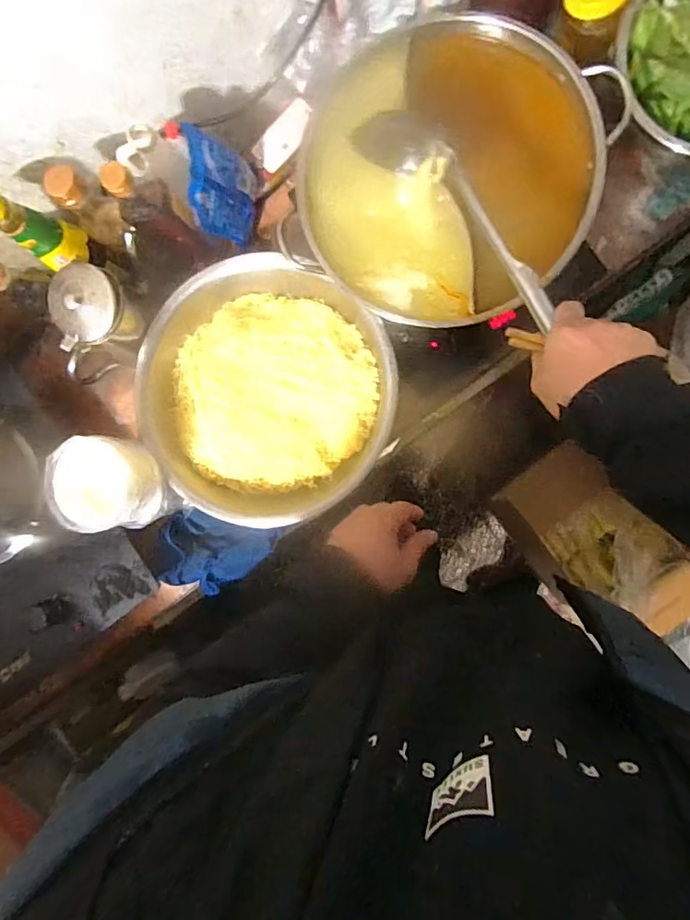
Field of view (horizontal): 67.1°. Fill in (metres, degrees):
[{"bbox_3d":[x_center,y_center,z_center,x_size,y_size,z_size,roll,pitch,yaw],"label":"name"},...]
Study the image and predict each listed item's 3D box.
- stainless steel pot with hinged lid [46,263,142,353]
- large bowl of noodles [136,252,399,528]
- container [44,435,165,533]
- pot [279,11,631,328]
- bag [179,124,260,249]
[{"bbox_3d":[-0.328,-0.202,0.691,0.097,0.083,0.104,-10,89,9],"label":"stainless steel pot with hinged lid"},{"bbox_3d":[-0.114,-0.090,0.721,0.355,0.093,0.343,0,91,9],"label":"large bowl of noodles"},{"bbox_3d":[-0.317,0.033,0.694,0.125,0.090,0.124,5,91,9],"label":"container"},{"bbox_3d":[0.125,-0.332,0.662,0.324,0.136,0.329,0,91,9],"label":"pot"},{"bbox_3d":[-0.165,-0.367,0.715,0.048,0.146,0.122,2,91,9],"label":"bag"}]

